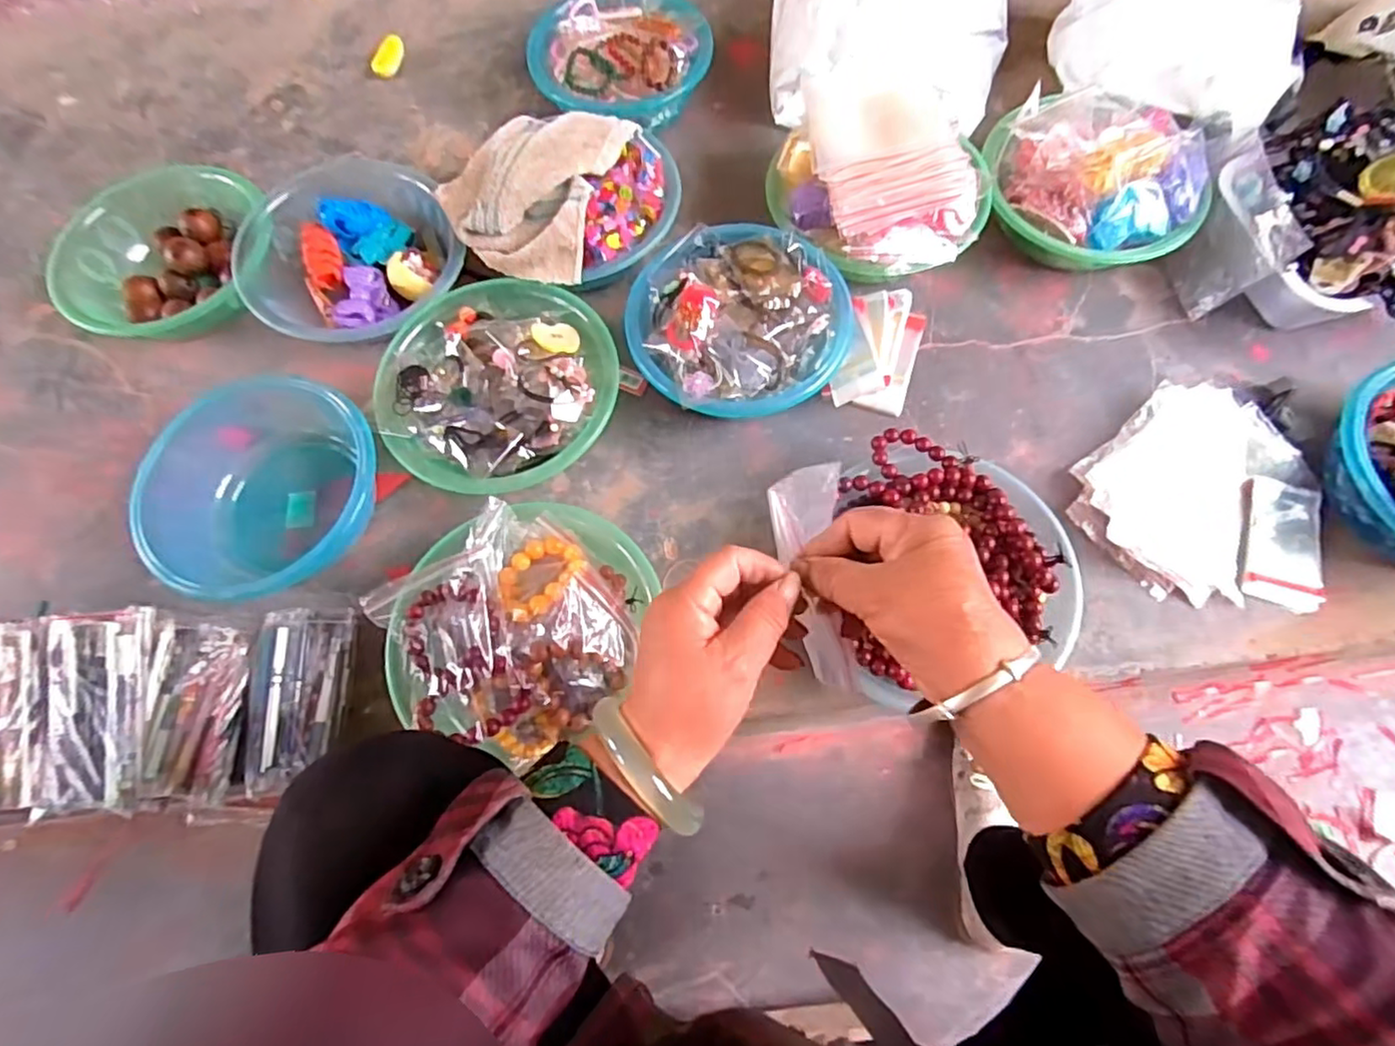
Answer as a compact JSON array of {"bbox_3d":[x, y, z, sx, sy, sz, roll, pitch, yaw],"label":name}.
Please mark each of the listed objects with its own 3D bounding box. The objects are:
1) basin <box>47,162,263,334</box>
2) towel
[{"bbox_3d":[-0.613,-0.303,0.753,0.206,0.081,0.224,0,69,1],"label":"basin"},{"bbox_3d":[-0.186,-0.371,0.702,0.185,0.056,0.215,15,70,8],"label":"towel"}]

